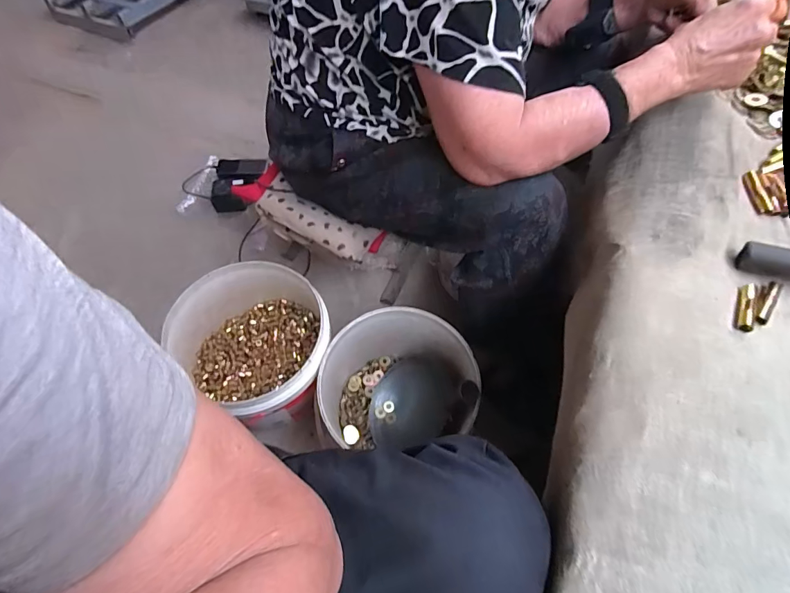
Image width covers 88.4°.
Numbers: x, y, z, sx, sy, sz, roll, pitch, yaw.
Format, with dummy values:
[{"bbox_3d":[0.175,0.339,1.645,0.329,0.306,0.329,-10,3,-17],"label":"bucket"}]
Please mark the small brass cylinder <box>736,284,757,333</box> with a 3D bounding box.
[{"bbox_3d":[0.275,0.008,0.318,0.010,0.007,0.047,23,62,13],"label":"small brass cylinder"}]

